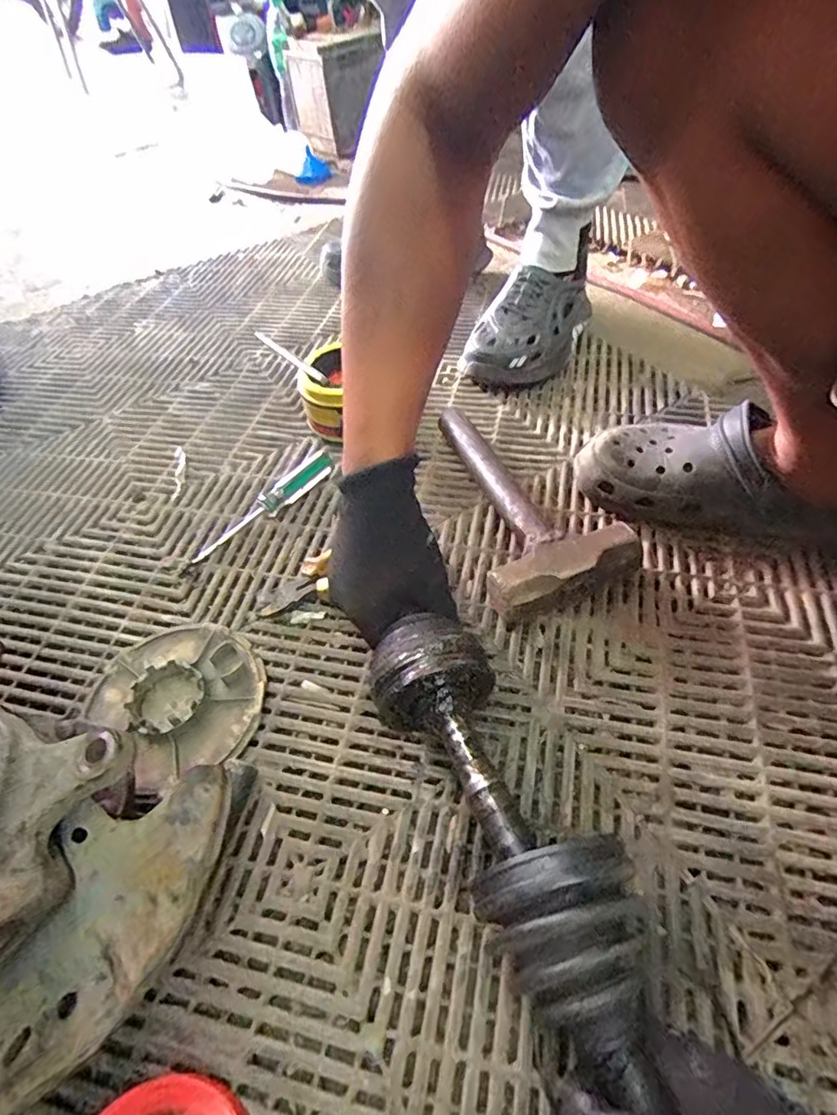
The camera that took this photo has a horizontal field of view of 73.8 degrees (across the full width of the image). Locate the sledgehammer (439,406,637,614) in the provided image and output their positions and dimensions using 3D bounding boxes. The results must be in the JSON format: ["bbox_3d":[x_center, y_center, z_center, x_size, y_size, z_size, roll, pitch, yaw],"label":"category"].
[{"bbox_3d":[0.095,-0.065,0.537,0.125,0.050,0.271,-12,50,-6],"label":"sledgehammer"}]

